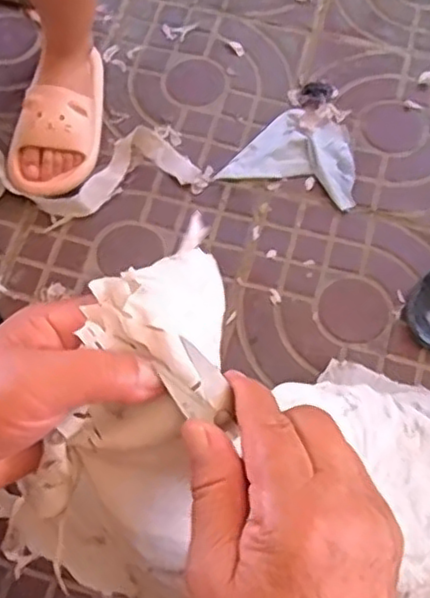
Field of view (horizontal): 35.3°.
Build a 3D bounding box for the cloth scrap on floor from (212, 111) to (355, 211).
[{"bbox_3d":[0.122,-0.217,1.004,0.187,0.011,0.143,17,67,6],"label":"cloth scrap on floor"}]

